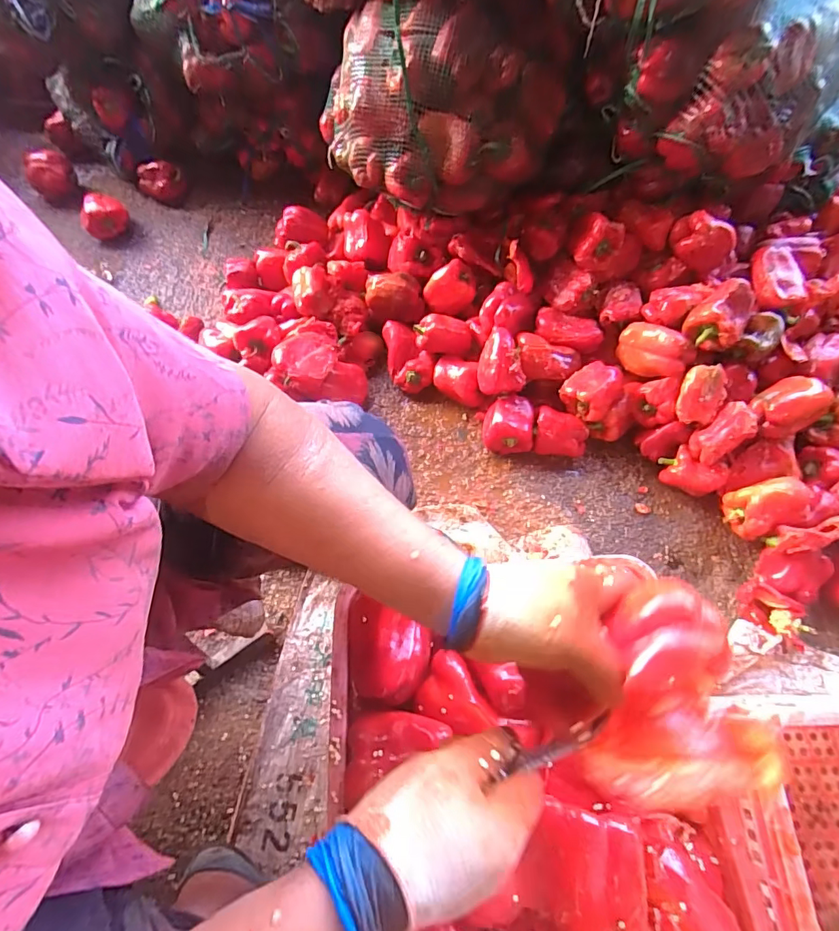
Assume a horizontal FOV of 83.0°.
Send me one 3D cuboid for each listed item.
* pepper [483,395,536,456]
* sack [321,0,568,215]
[{"bbox_3d":[0.168,-0.077,0.892,0.093,0.066,0.087,11,64,5],"label":"pepper"},{"bbox_3d":[0.037,-0.636,0.843,0.442,0.237,0.239,0,64,-1],"label":"sack"}]

